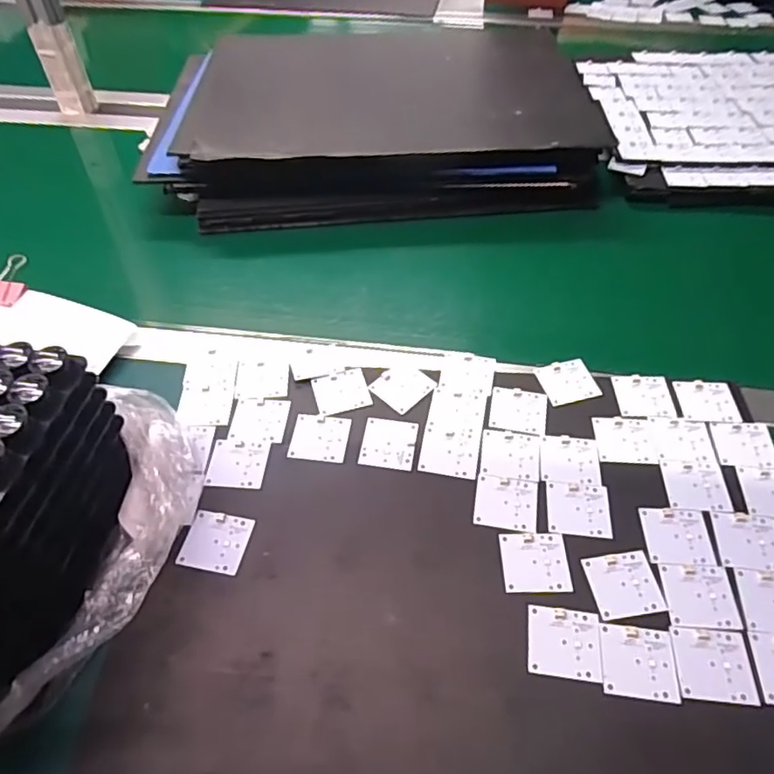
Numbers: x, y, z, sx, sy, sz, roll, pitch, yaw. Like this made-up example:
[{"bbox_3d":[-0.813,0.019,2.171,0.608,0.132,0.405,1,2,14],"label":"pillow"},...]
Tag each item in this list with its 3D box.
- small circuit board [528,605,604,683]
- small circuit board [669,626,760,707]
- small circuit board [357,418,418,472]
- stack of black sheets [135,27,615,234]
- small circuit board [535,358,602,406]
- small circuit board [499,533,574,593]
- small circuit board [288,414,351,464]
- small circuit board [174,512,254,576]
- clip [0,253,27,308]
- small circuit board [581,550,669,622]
[{"bbox_3d":[0.121,0.174,0.402,0.048,0.004,0.045,5,51,6],"label":"small circuit board"},{"bbox_3d":[0.218,0.184,0.392,0.048,0.004,0.045,4,51,5],"label":"small circuit board"},{"bbox_3d":[0.002,0.047,0.504,0.046,0.004,0.048,6,51,7],"label":"small circuit board"},{"bbox_3d":[-0.010,-0.362,0.794,0.565,0.086,0.397,-4,51,-1],"label":"stack of black sheets"},{"bbox_3d":[0.166,-0.006,0.544,0.049,0.004,0.046,-14,52,-9],"label":"small circuit board"},{"bbox_3d":[0.110,0.129,0.438,0.048,0.004,0.044,-1,51,1],"label":"small circuit board"},{"bbox_3d":[-0.058,0.044,0.510,0.049,0.004,0.045,4,51,6],"label":"small circuit board"},{"bbox_3d":[-0.131,0.119,0.453,0.048,0.004,0.046,8,51,9],"label":"small circuit board"},{"bbox_3d":[-0.380,-0.107,0.592,0.037,0.018,0.061,13,51,10],"label":"clip"},{"bbox_3d":[0.172,0.142,0.426,0.048,0.004,0.045,-7,51,-4],"label":"small circuit board"}]

